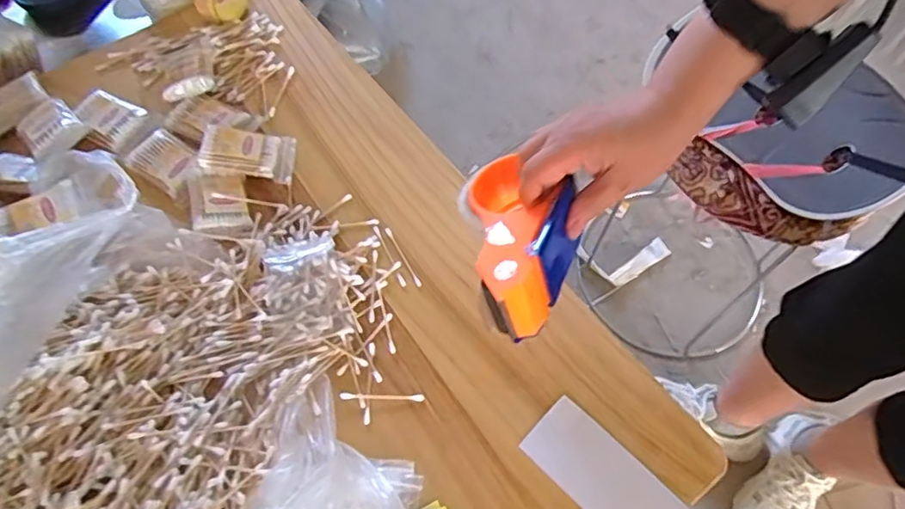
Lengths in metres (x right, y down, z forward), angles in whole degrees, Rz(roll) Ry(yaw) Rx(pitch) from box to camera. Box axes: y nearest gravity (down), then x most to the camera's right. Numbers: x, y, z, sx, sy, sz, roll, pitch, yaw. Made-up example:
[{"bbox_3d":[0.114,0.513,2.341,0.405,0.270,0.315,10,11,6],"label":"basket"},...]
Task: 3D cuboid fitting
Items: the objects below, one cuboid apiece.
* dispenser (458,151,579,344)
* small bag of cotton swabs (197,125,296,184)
[{"bbox_3d":[0.051,-0.017,0.462,0.077,0.071,0.151,-6,47,-2],"label":"dispenser"},{"bbox_3d":[-0.212,-0.108,0.622,0.090,0.015,0.062,11,58,-22],"label":"small bag of cotton swabs"}]

